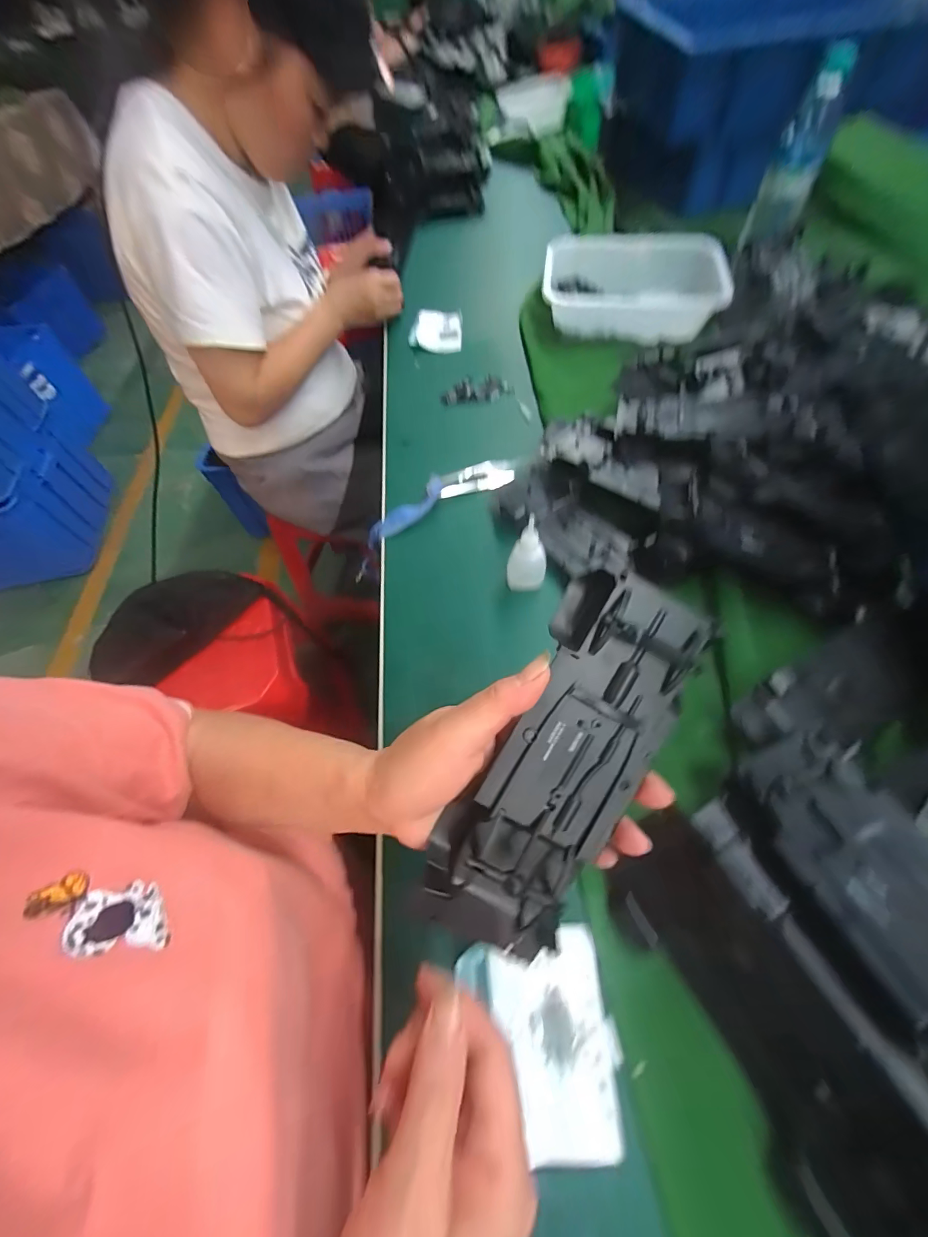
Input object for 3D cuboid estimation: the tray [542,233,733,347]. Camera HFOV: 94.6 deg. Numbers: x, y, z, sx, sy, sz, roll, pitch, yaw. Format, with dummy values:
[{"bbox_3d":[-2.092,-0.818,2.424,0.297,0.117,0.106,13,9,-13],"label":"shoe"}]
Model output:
[{"bbox_3d":[0.250,-0.496,0.646,0.250,0.059,0.191,11,61,11],"label":"tray"}]

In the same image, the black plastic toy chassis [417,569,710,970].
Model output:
[{"bbox_3d":[0.046,0.073,0.206,0.069,0.033,0.187,29,94,20],"label":"black plastic toy chassis"}]

